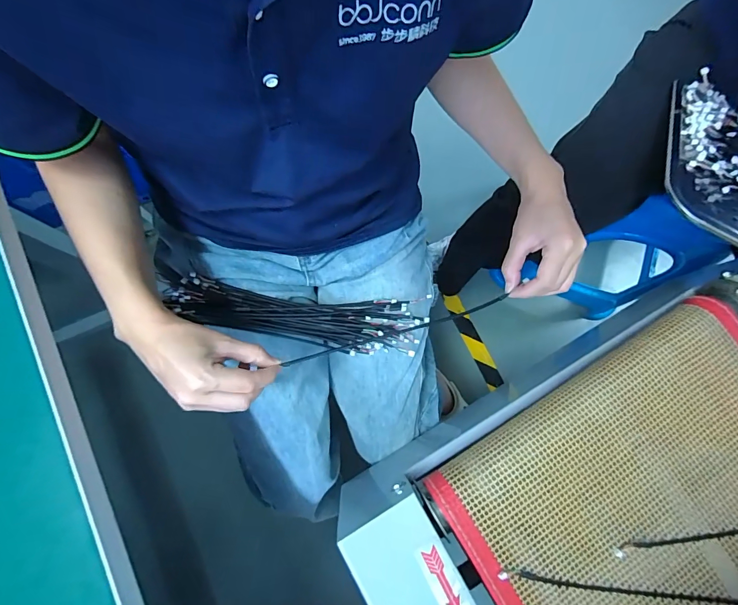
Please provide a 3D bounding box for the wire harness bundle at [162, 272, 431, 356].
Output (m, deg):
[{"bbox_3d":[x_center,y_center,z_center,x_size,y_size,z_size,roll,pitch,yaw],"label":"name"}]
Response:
[{"bbox_3d":[-0.078,0.016,0.462,0.306,0.036,0.076,8,78,-13],"label":"wire harness bundle"}]

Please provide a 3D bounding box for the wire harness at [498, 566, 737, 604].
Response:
[{"bbox_3d":[0.262,0.279,0.356,0.281,0.021,0.015,8,79,3],"label":"wire harness"}]

